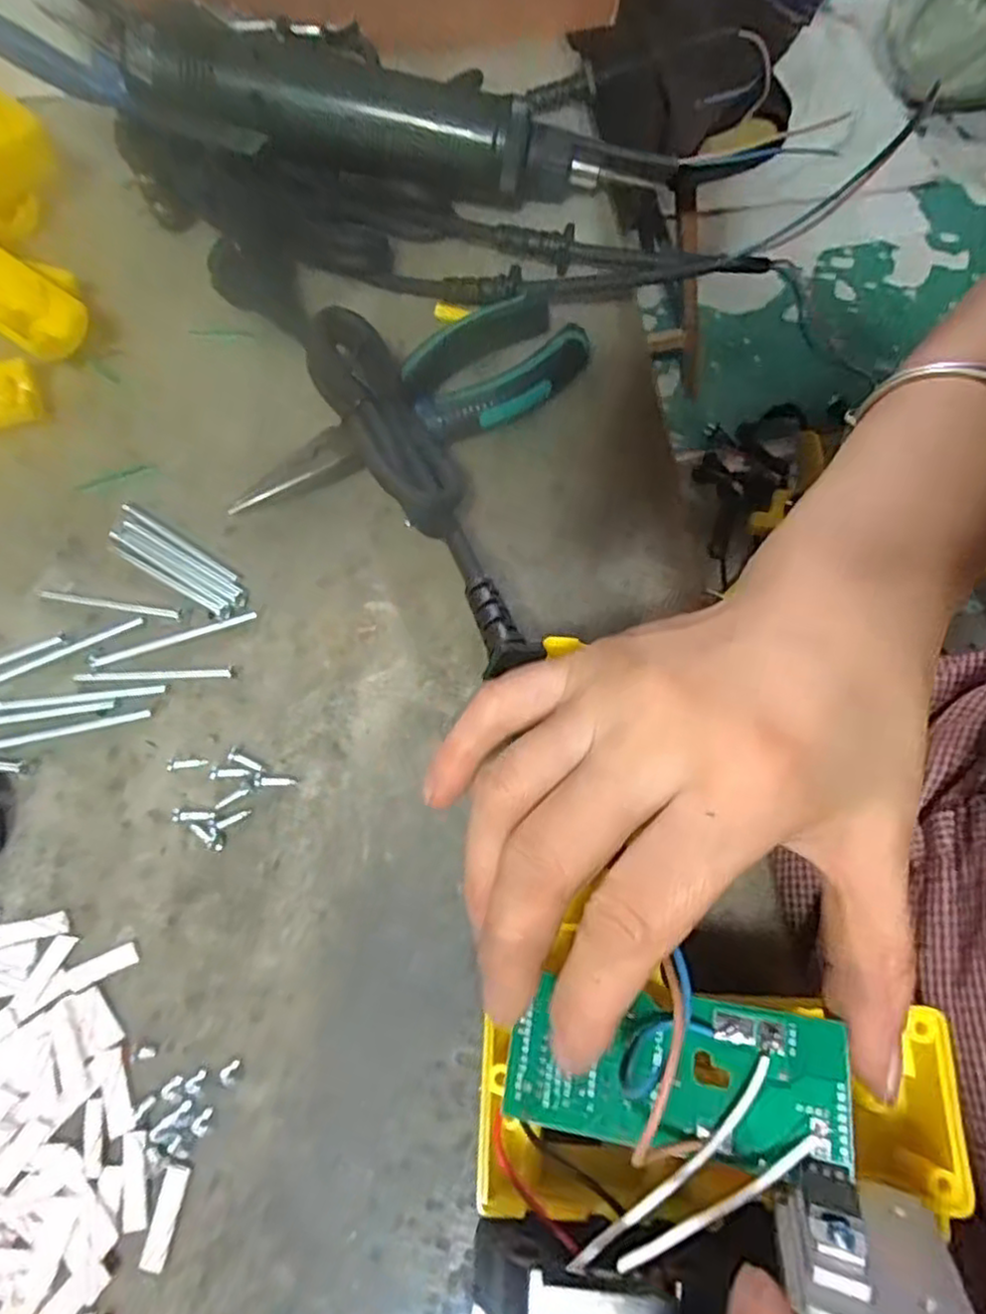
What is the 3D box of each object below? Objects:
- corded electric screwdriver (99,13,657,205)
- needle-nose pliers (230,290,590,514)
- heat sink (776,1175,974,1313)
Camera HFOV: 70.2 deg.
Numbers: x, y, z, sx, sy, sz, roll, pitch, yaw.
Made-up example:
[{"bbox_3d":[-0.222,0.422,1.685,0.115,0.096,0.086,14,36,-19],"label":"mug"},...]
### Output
[{"bbox_3d":[-0.045,-0.248,0.325,0.239,0.033,0.032,9,66,-7],"label":"corded electric screwdriver"},{"bbox_3d":[-0.033,-0.103,0.293,0.156,0.024,0.053,-29,68,-10],"label":"needle-nose pliers"},{"bbox_3d":[0.073,0.117,0.137,0.033,0.047,0.008,18,103,16],"label":"heat sink"}]

